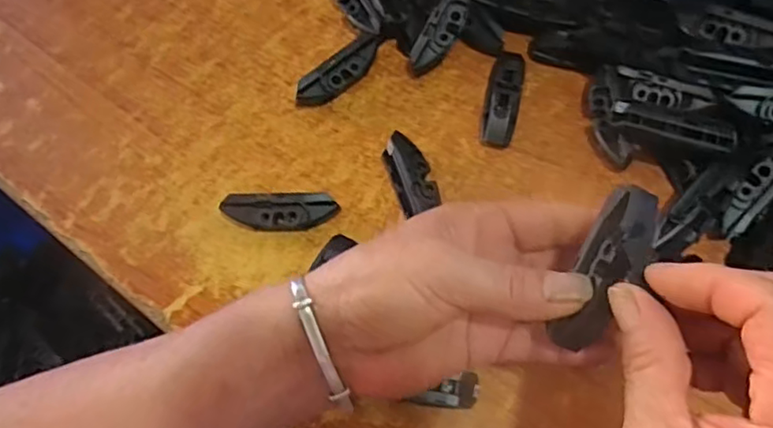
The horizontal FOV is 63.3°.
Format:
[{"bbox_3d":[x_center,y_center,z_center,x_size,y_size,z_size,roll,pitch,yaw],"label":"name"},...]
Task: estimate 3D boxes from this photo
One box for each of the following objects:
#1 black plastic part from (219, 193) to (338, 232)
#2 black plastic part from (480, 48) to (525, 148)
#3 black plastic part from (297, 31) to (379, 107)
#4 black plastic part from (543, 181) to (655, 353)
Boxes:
[{"bbox_3d":[-0.066,0.000,0.386,0.069,0.025,0.019,-2,66,1],"label":"black plastic part"},{"bbox_3d":[0.079,-0.081,0.419,0.023,0.018,0.076,11,67,7],"label":"black plastic part"},{"bbox_3d":[-0.030,-0.096,0.427,0.020,0.023,0.069,41,74,17],"label":"black plastic part"},{"bbox_3d":[0.090,0.020,0.251,0.021,0.026,0.070,25,78,12],"label":"black plastic part"}]

